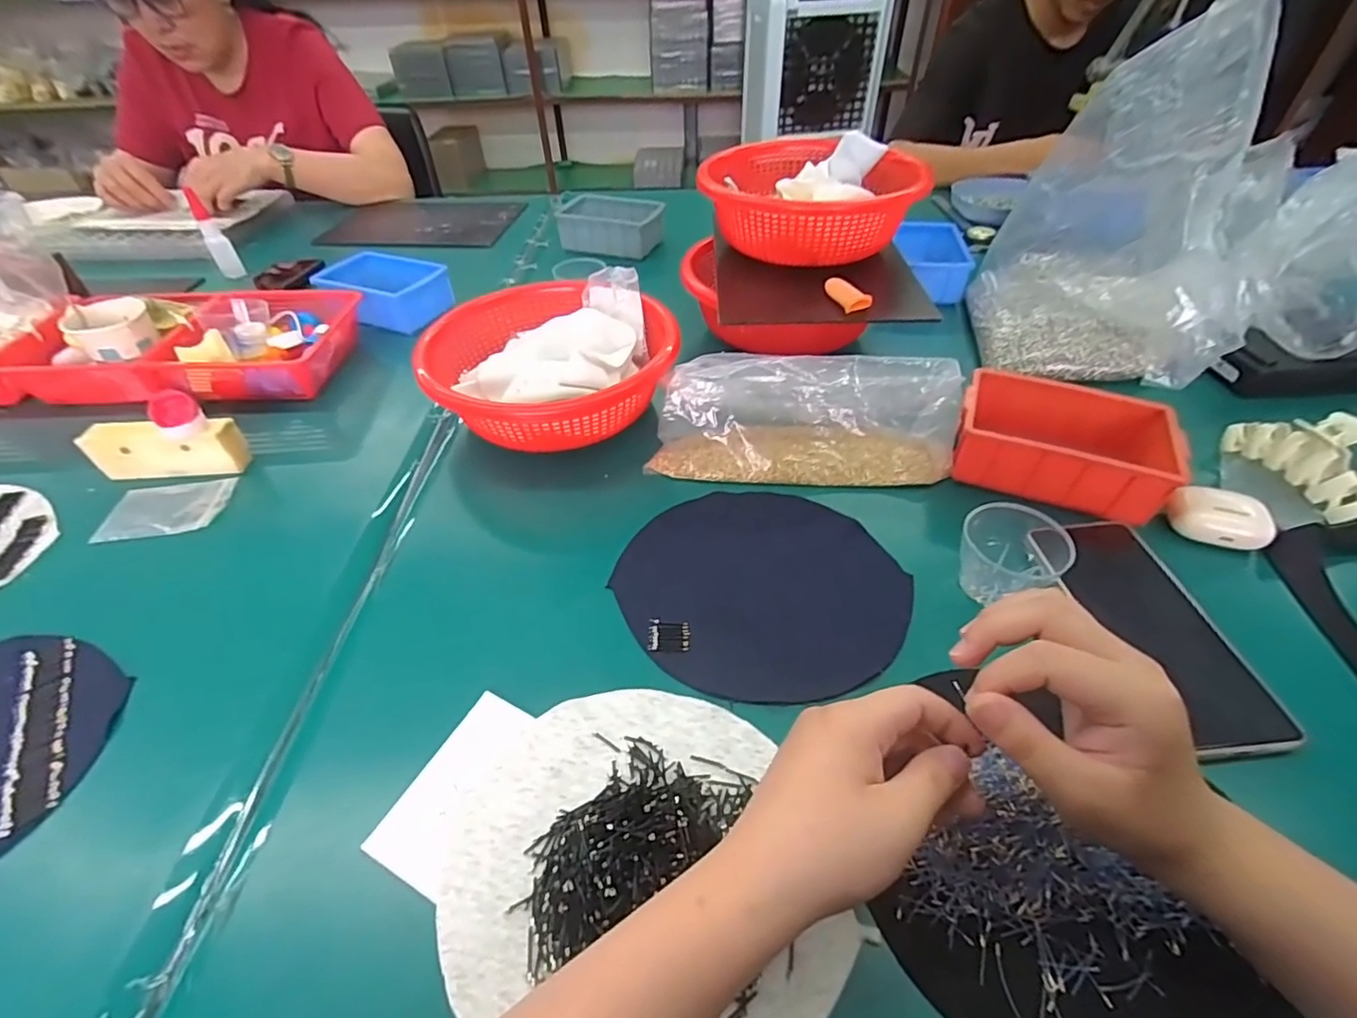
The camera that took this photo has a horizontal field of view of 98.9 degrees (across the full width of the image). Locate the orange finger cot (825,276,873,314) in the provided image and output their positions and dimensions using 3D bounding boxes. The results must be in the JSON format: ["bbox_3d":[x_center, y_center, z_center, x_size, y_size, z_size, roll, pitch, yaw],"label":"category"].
[{"bbox_3d":[0.156,-0.201,0.541,0.023,0.014,0.053,-16,46,-11],"label":"orange finger cot"}]

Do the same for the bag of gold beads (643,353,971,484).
[{"bbox_3d":[0.106,-0.077,0.489,0.250,0.072,0.086,2,45,7],"label":"bag of gold beads"}]

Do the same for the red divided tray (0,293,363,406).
[{"bbox_3d":[-0.691,-0.168,0.622,0.657,0.078,0.144,-4,45,1],"label":"red divided tray"}]

